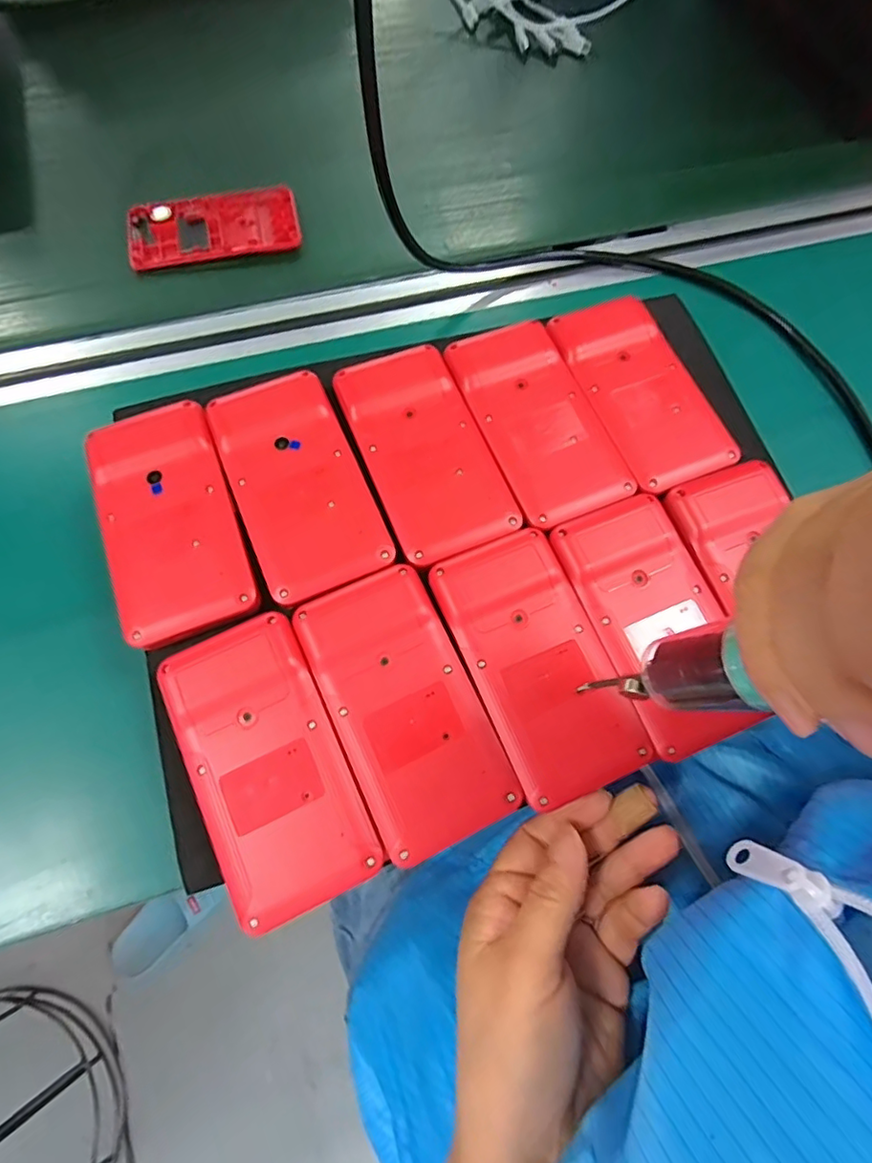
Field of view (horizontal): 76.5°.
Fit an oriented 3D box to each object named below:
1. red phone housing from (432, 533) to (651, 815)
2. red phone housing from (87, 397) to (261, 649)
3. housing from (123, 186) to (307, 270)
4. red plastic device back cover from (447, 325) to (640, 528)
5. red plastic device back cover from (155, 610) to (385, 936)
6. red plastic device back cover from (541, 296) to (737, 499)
[{"bbox_3d":[0.046,0.036,0.252,0.061,0.012,0.116,-22,71,-10],"label":"red phone housing"},{"bbox_3d":[-0.130,-0.031,0.268,0.062,0.009,0.119,-19,71,-9],"label":"red phone housing"},{"bbox_3d":[-0.160,-0.257,0.398,0.119,0.011,0.057,-11,70,-7],"label":"housing"},{"bbox_3d":[0.054,-0.087,0.293,0.061,0.008,0.116,-22,71,-10],"label":"red plastic device back cover"},{"bbox_3d":[-0.072,0.077,0.236,0.061,0.012,0.118,-24,72,-11],"label":"red plastic device back cover"},{"bbox_3d":[0.114,-0.106,0.301,0.061,0.008,0.116,-21,71,-10],"label":"red plastic device back cover"}]

